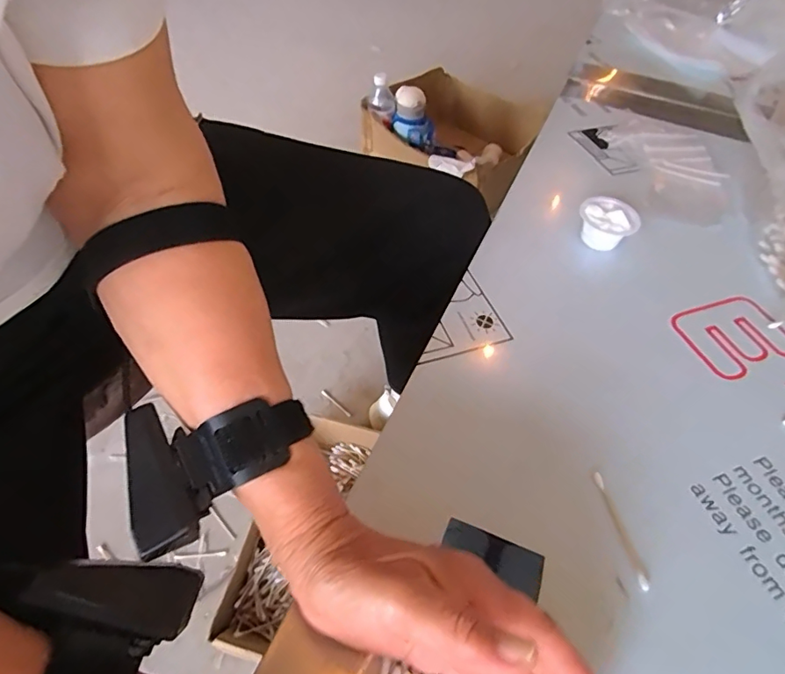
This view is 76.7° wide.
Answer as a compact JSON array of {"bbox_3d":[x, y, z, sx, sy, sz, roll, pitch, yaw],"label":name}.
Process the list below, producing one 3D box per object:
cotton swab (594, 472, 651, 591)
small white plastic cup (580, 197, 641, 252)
[{"bbox_3d":[0.142,0.117,0.307,0.008,0.004,0.071,-7,51,-4],"label":"cotton swab"},{"bbox_3d":[0.203,-0.105,0.474,0.054,0.037,0.050,24,54,16],"label":"small white plastic cup"}]

